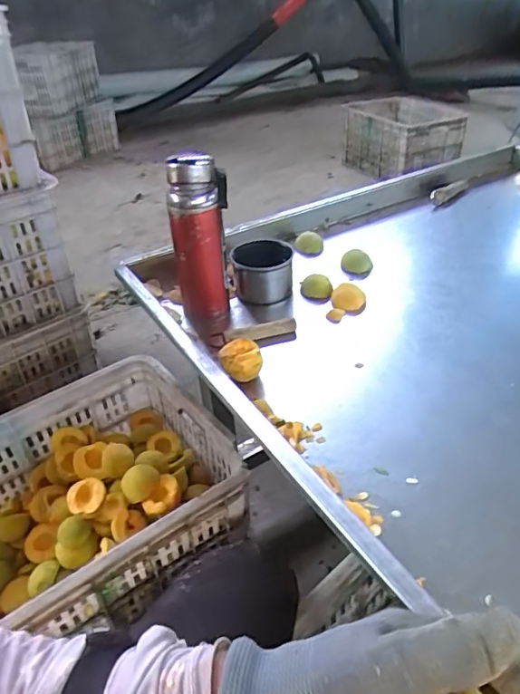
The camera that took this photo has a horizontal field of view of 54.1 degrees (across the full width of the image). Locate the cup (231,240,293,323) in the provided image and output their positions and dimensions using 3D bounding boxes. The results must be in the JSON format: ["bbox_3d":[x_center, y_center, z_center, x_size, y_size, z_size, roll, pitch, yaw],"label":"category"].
[{"bbox_3d":[0.005,-0.118,0.894,0.104,0.105,0.107,-1,37,2],"label":"cup"}]

